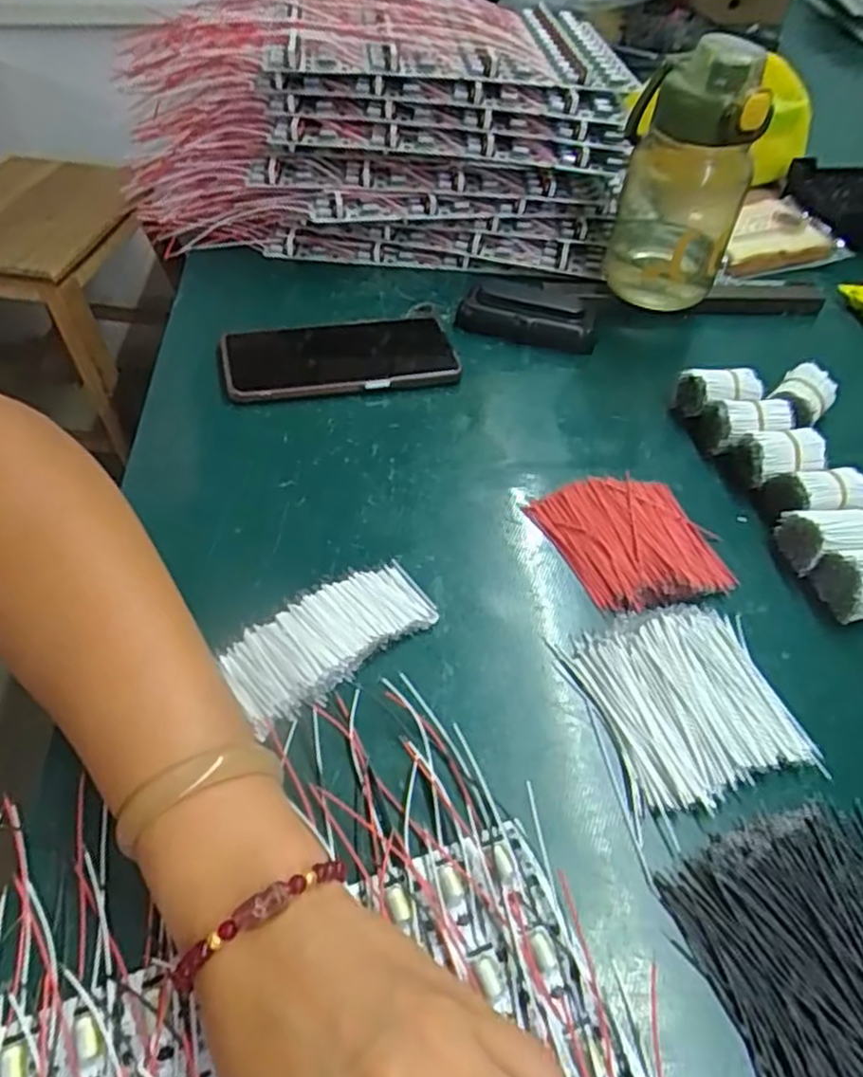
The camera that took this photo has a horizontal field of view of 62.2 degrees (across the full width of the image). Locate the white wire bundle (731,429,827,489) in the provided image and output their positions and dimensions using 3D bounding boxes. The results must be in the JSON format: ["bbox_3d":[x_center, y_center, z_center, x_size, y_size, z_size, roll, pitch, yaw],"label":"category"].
[{"bbox_3d":[0.216,-0.045,0.447,0.046,0.034,0.035,-2,49,-6],"label":"white wire bundle"}]

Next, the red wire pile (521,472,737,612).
[{"bbox_3d":[0.116,-0.001,0.413,0.086,0.016,0.095,-18,53,-20],"label":"red wire pile"}]

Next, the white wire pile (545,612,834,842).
[{"bbox_3d":[0.124,0.077,0.344,0.095,0.016,0.092,-11,51,-14],"label":"white wire pile"}]

